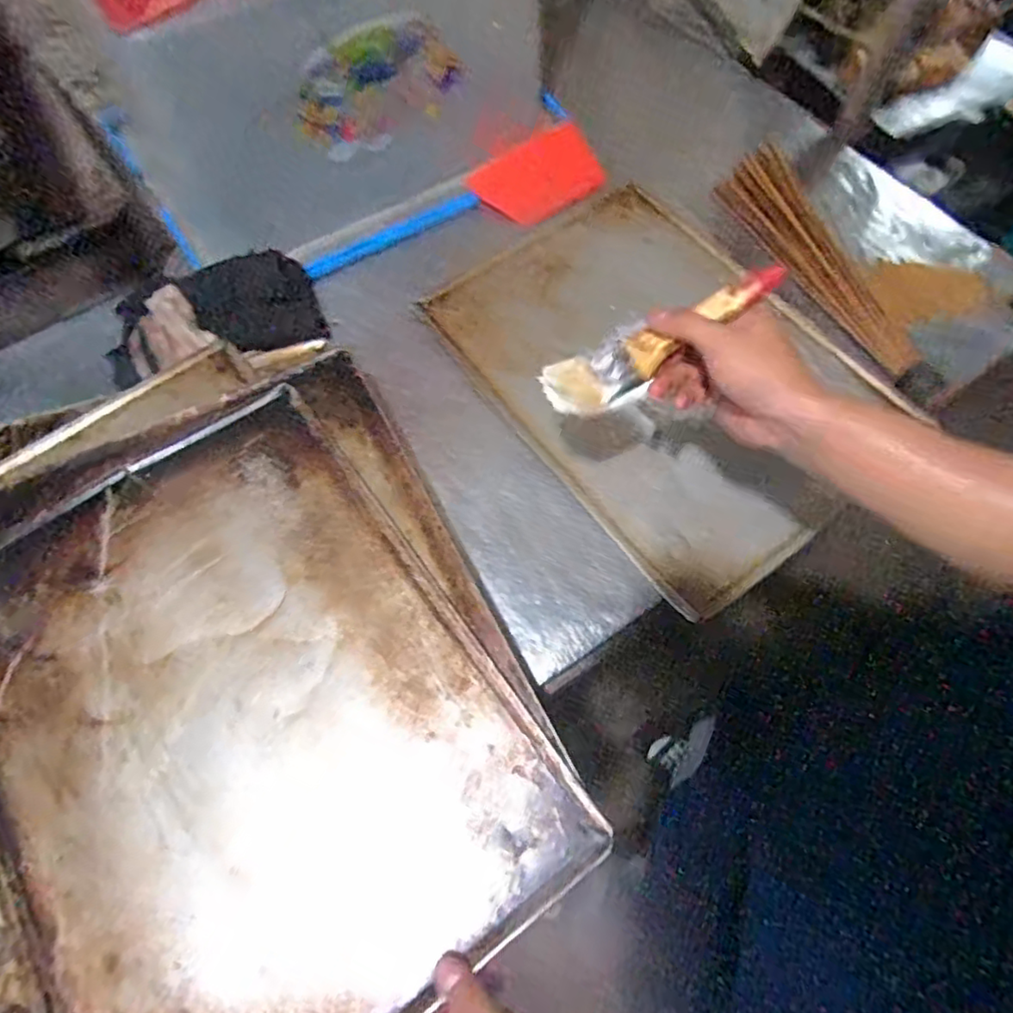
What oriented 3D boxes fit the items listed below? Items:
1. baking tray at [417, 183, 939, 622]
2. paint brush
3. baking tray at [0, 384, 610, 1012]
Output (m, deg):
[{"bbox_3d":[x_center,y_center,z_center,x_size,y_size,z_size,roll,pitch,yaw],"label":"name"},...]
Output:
[{"bbox_3d":[0.156,-0.153,0.649,0.329,0.035,0.455,-35,70,-16],"label":"baking tray"},{"bbox_3d":[0.110,-0.119,0.442,0.177,0.018,0.063,-30,65,12],"label":"paint brush"},{"bbox_3d":[-0.191,0.143,0.436,0.327,0.019,0.442,-32,68,-18],"label":"baking tray"}]

